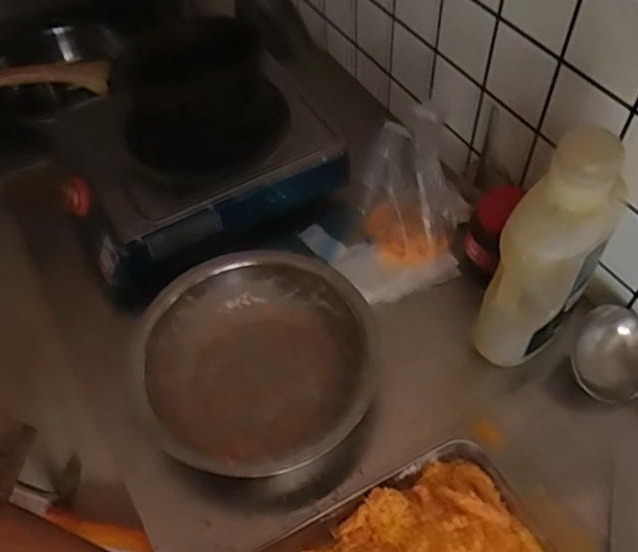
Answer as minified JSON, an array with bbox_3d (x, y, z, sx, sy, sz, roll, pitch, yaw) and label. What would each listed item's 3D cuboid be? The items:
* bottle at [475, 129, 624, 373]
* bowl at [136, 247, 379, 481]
[{"bbox_3d":[0.237,-0.019,0.642,0.087,0.280,0.113,31,61,22],"label":"bottle"},{"bbox_3d":[-0.073,0.105,0.725,0.251,0.093,0.275,-1,54,2],"label":"bowl"}]

